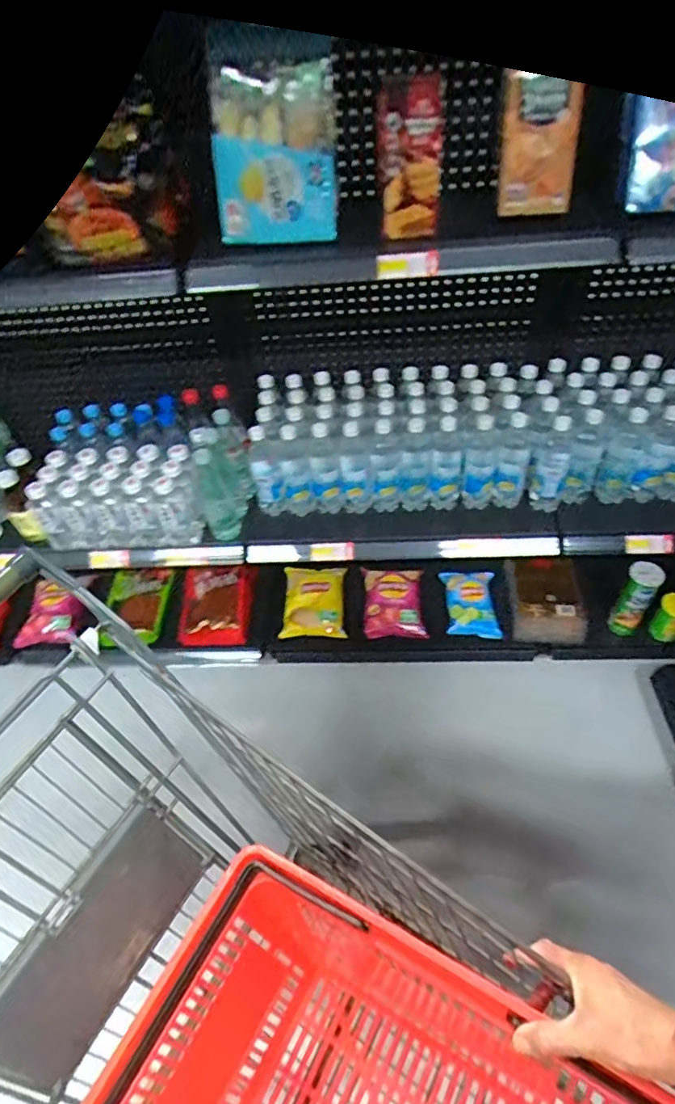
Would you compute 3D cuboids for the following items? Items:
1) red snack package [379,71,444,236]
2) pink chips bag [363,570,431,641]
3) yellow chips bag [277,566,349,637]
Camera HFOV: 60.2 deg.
[{"bbox_3d":[0.102,-0.579,0.858,0.104,0.211,0.042,15,56,19],"label":"red snack package"},{"bbox_3d":[0.141,0.123,1.449,0.143,0.049,0.189,-3,47,4],"label":"pink chips bag"},{"bbox_3d":[-0.059,0.123,1.480,0.156,0.035,0.198,0,47,7],"label":"yellow chips bag"}]

